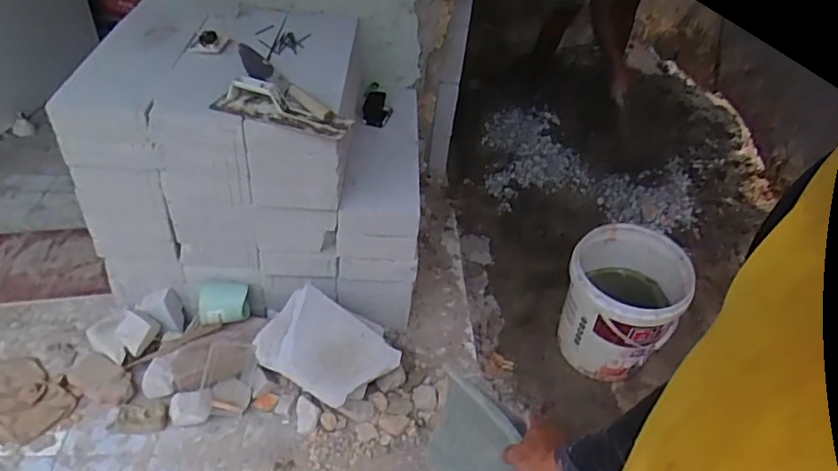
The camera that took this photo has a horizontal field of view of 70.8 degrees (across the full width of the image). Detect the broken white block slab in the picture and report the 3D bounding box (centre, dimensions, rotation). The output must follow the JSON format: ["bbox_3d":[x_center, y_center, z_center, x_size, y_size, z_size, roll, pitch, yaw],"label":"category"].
[{"bbox_3d":[-0.225,0.287,1.471,0.302,0.078,0.214,37,84,-17],"label":"broken white block slab"}]

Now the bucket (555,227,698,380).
[{"bbox_3d":[0.585,0.199,1.755,0.308,0.361,0.341,26,45,16],"label":"bucket"}]

